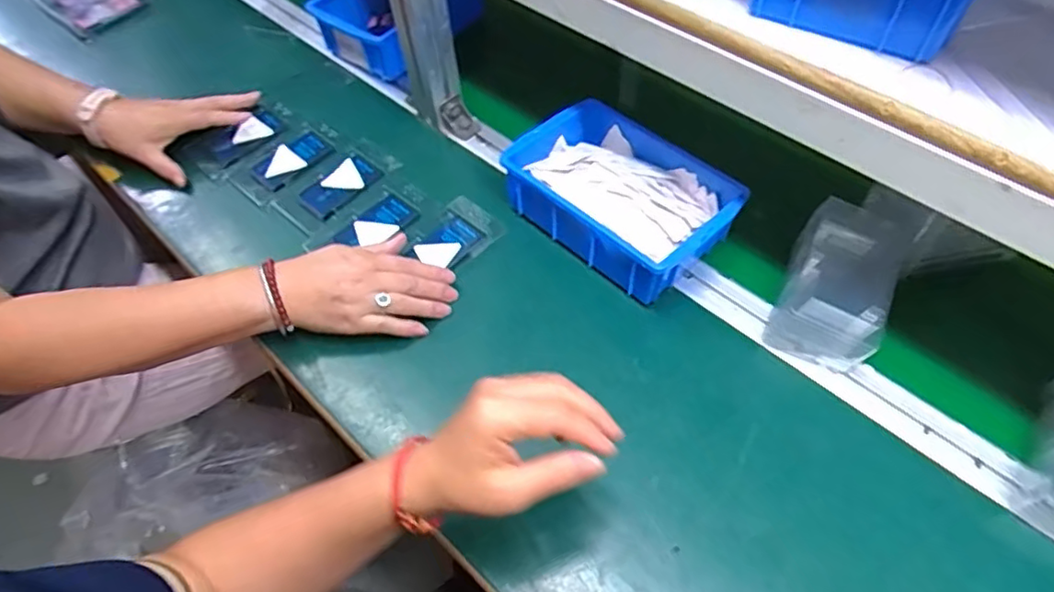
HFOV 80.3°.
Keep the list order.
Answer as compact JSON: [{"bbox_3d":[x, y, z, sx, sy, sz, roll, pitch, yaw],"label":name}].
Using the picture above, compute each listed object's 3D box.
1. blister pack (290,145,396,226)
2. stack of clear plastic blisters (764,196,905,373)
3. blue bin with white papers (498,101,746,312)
[{"bbox_3d":[-0.204,-0.120,0.675,0.075,0.015,0.124,36,66,24],"label":"blister pack"},{"bbox_3d":[0.271,-0.011,0.541,0.085,0.066,0.128,23,61,18],"label":"stack of clear plastic blisters"},{"bbox_3d":[0.094,-0.097,0.606,0.148,0.067,0.206,-40,62,-20],"label":"blue bin with white papers"}]

